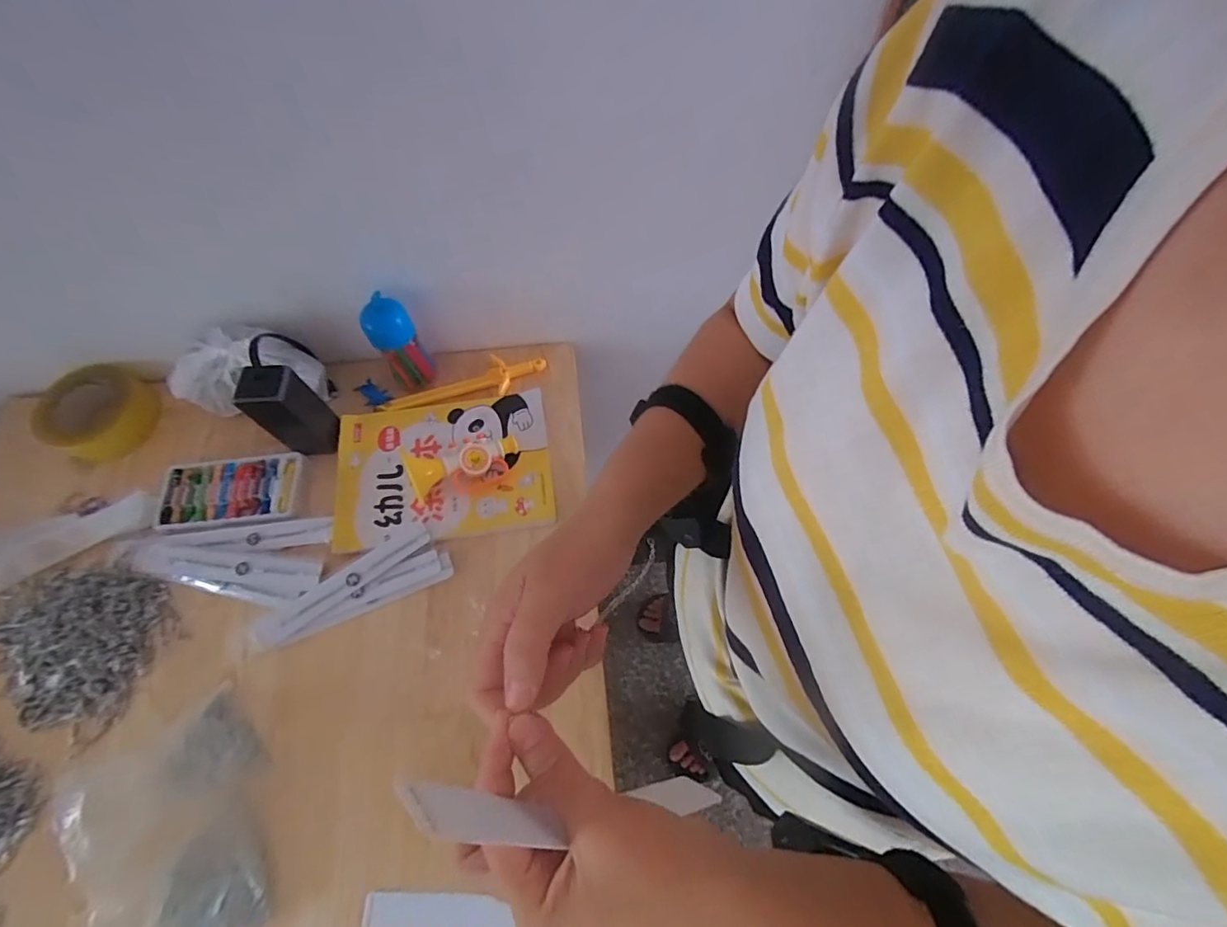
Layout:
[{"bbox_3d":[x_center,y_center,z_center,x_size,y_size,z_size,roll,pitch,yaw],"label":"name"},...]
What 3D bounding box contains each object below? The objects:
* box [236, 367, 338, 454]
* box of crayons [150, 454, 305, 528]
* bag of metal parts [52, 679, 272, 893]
[{"bbox_3d":[-0.375,-0.063,0.618,0.057,0.118,0.060,1,65,1],"label":"box"},{"bbox_3d":[-0.470,0.032,0.644,0.176,0.009,0.083,-6,65,-2],"label":"box of crayons"},{"bbox_3d":[-0.414,0.297,0.495,0.136,0.059,0.118,-40,71,-17],"label":"bag of metal parts"}]

